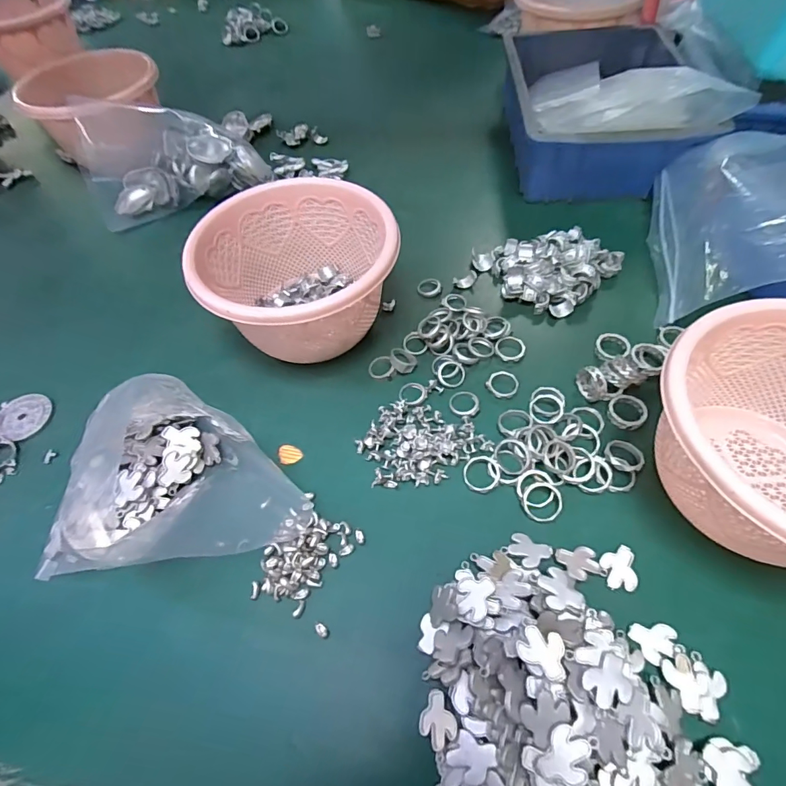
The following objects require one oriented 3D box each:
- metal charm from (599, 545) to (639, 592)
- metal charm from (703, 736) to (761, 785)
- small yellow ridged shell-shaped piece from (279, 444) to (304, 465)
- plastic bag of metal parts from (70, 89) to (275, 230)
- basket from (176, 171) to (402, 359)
[{"bbox_3d":[0.133,0.102,0.264,0.019,0.004,0.024,3,58,7],"label":"metal charm"},{"bbox_3d":[0.158,0.177,0.210,0.024,0.004,0.025,13,60,13],"label":"metal charm"},{"bbox_3d":[-0.076,0.045,0.328,0.019,0.004,0.015,32,66,22],"label":"small yellow ridged shell-shaped piece"},{"bbox_3d":[-0.237,-0.255,0.475,0.176,0.099,0.077,-25,59,-10],"label":"plastic bag of metal parts"},{"bbox_3d":[-0.073,-0.090,0.362,0.141,0.092,0.143,-27,60,-12],"label":"basket"}]

